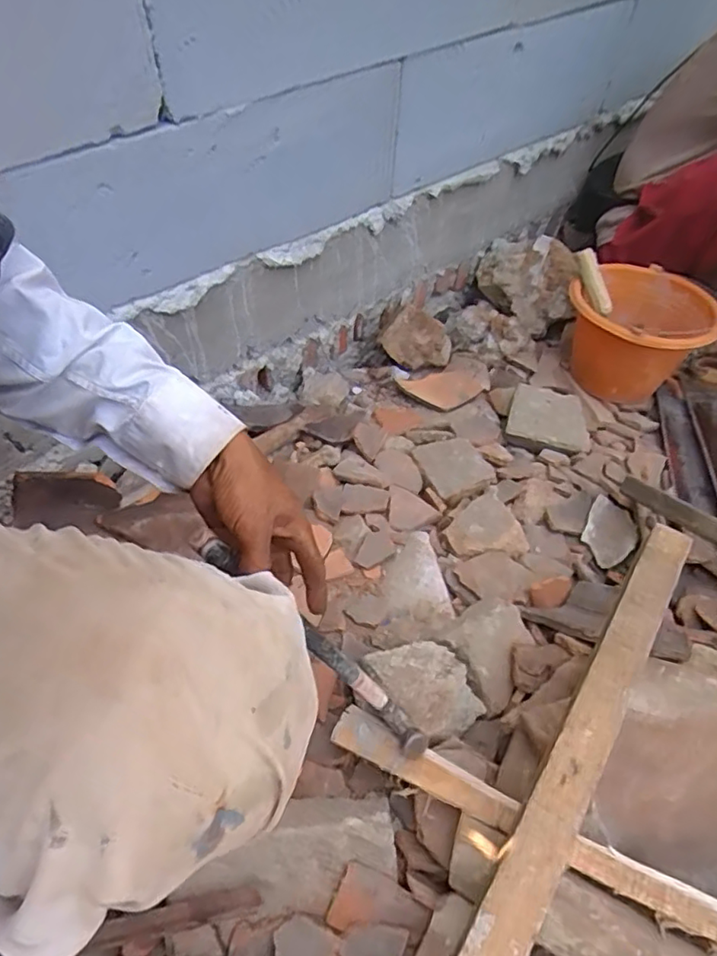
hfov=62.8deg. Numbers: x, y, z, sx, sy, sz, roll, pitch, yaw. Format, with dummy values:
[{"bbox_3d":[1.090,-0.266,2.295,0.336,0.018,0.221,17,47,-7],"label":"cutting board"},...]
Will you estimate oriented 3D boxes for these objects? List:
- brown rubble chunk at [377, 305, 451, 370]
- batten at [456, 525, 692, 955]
[{"bbox_3d":[0.114,-0.259,1.128,0.125,0.101,0.028,34,23,-15],"label":"brown rubble chunk"},{"bbox_3d":[0.139,0.239,0.419,0.038,0.013,0.567,30,55,19],"label":"batten"}]

